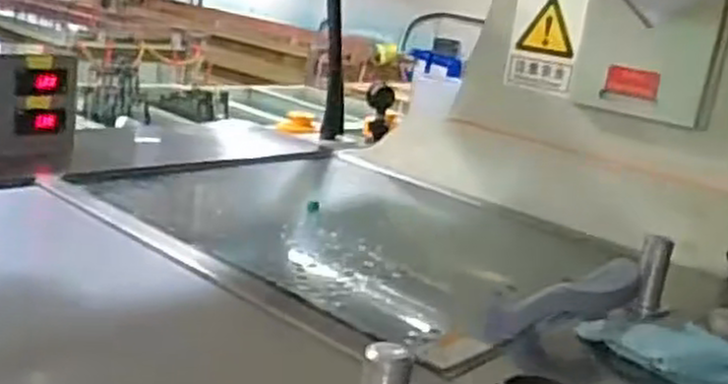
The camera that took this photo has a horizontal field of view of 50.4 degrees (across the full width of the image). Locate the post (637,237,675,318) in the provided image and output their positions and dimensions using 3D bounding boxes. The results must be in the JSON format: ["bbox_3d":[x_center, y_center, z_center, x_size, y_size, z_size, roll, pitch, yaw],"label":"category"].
[{"bbox_3d":[0.415,0.120,1.096,0.039,0.113,0.035,15,16,19],"label":"post"}]

